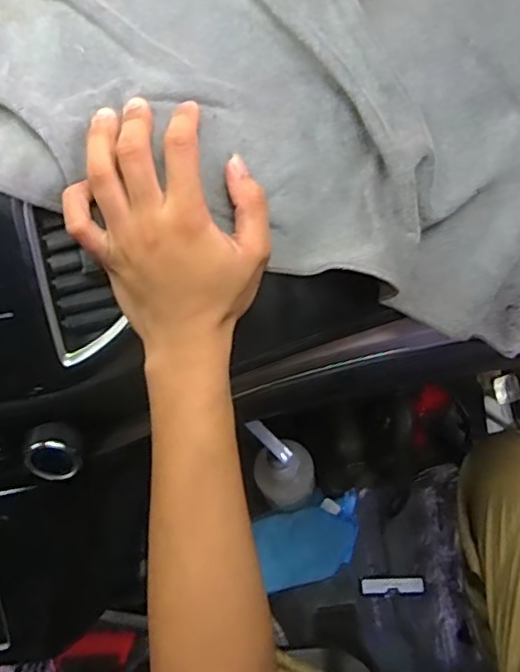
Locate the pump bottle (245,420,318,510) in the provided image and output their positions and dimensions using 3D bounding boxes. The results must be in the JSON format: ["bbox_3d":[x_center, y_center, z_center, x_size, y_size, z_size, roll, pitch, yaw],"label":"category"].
[{"bbox_3d":[0.033,0.165,0.773,0.081,0.178,0.069,-25,64,-9],"label":"pump bottle"}]

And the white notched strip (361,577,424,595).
[{"bbox_3d":[0.210,0.394,0.915,0.095,0.005,0.022,-3,63,2],"label":"white notched strip"}]

